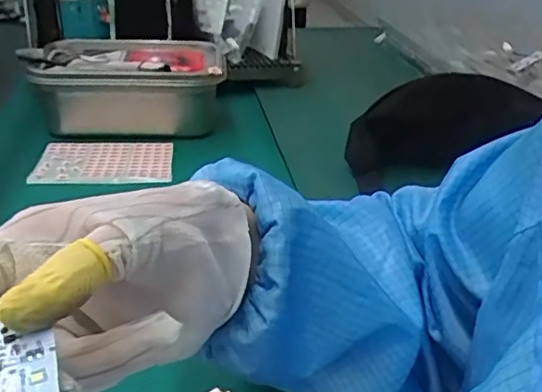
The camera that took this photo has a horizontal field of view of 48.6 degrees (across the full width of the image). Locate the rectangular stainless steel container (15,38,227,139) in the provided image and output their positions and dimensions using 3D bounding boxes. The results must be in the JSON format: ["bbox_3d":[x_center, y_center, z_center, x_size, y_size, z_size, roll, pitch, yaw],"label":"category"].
[{"bbox_3d":[-0.187,-0.150,0.809,0.243,0.110,0.162,-1,28,-4],"label":"rectangular stainless steel container"}]

